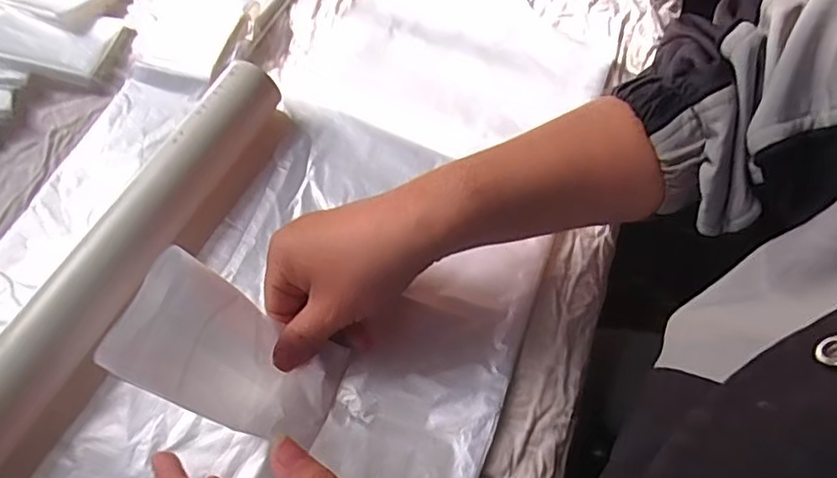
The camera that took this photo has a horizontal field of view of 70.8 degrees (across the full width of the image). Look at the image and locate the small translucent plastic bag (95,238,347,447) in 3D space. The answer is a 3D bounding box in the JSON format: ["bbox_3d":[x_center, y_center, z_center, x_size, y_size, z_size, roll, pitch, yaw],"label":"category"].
[{"bbox_3d":[-0.090,0.059,0.290,0.024,0.122,0.058,-2,56,37],"label":"small translucent plastic bag"}]

